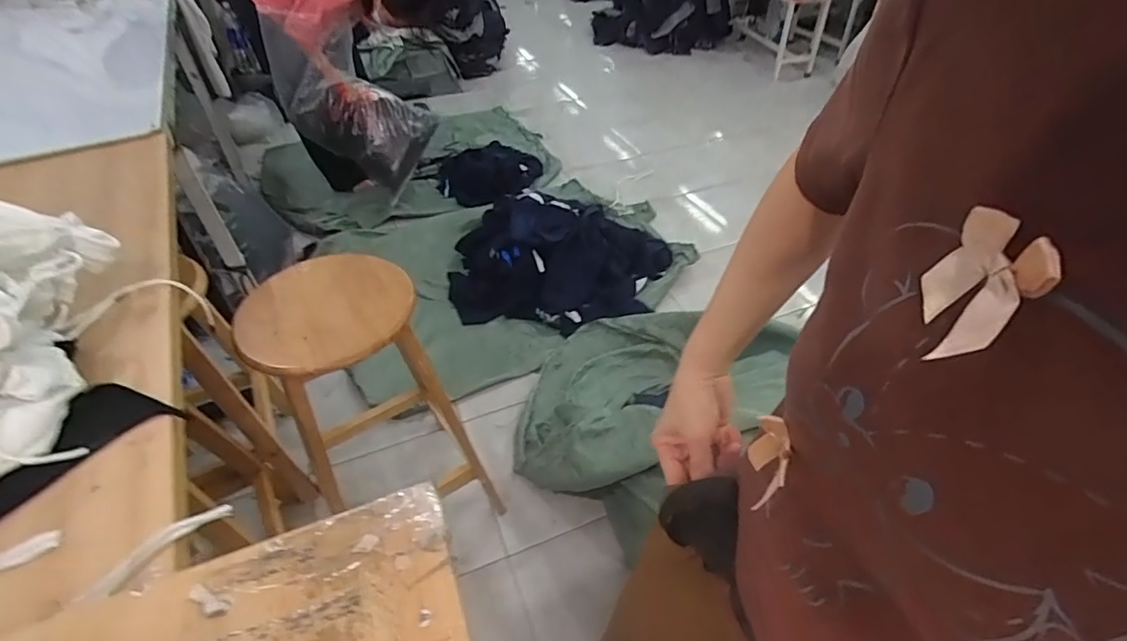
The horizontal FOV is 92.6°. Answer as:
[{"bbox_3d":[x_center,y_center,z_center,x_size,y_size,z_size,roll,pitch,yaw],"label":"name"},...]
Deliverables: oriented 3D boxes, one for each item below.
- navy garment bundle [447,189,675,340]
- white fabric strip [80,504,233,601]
[{"bbox_3d":[-0.009,-0.225,1.826,0.764,0.215,0.528,-4,43,-4],"label":"navy garment bundle"},{"bbox_3d":[-0.357,0.199,0.485,0.016,0.027,0.120,17,23,18],"label":"white fabric strip"}]

